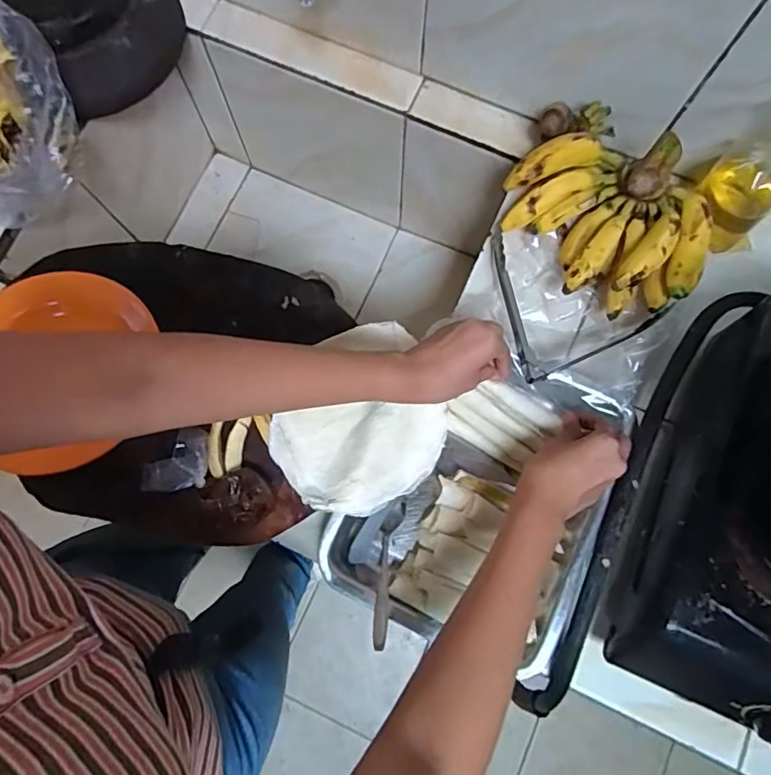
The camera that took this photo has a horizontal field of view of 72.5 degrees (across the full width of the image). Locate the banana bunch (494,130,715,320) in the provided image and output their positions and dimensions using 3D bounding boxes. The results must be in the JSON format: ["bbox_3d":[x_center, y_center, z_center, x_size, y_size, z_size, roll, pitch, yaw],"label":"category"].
[{"bbox_3d":[0.239,-0.180,0.564,0.150,0.091,0.209,-31,79,-6],"label":"banana bunch"}]

